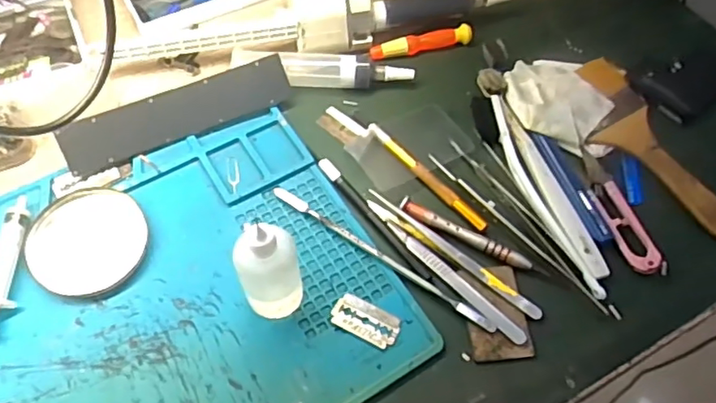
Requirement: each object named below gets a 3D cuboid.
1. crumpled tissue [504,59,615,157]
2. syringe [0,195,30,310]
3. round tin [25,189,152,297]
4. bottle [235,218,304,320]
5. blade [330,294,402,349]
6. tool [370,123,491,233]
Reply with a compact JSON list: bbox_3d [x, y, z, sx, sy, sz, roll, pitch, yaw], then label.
[{"bbox_3d":[0.156,-0.077,0.455,0.067,0.013,0.097,-13,61,-9],"label":"crumpled tissue"},{"bbox_3d":[-0.226,0.038,0.378,0.020,0.013,0.093,-4,60,-4],"label":"syringe"},{"bbox_3d":[-0.177,0.025,0.390,0.075,0.007,0.076,1,60,-1],"label":"round tin"},{"bbox_3d":[-0.050,0.041,0.338,0.034,0.086,0.030,-14,61,-9],"label":"bottle"},{"bbox_3d":[0.004,0.074,0.367,0.043,0.004,0.024,26,55,16],"label":"blade"},{"bbox_3d":[0.048,-0.020,0.424,0.010,0.005,0.115,-37,67,-20],"label":"tool"}]

